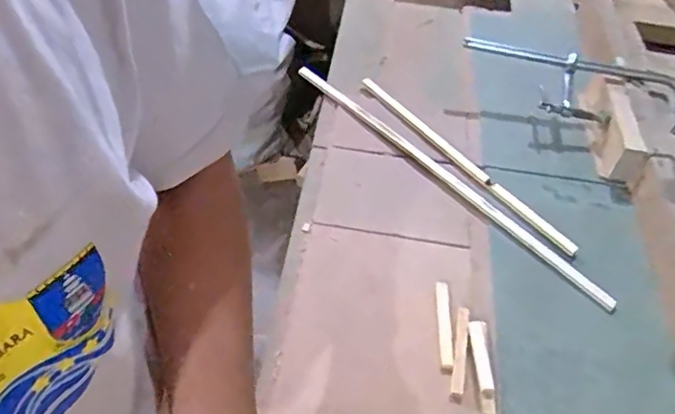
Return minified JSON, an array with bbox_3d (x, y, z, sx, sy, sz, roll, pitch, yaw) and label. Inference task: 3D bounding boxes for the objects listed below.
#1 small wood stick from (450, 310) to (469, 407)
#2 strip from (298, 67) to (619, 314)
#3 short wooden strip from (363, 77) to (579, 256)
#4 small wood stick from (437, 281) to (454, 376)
[{"bbox_3d":[0.135,0.161,0.610,0.013,0.007,0.110,12,49,5],"label":"small wood stick"},{"bbox_3d":[0.138,-0.058,0.803,0.026,0.010,0.596,-31,59,-29],"label":"strip"},{"bbox_3d":[0.176,-0.078,0.826,0.022,0.006,0.440,-30,57,-23],"label":"short wooden strip"},{"bbox_3d":[0.123,0.135,0.632,0.013,0.007,0.111,5,49,-1],"label":"small wood stick"}]

